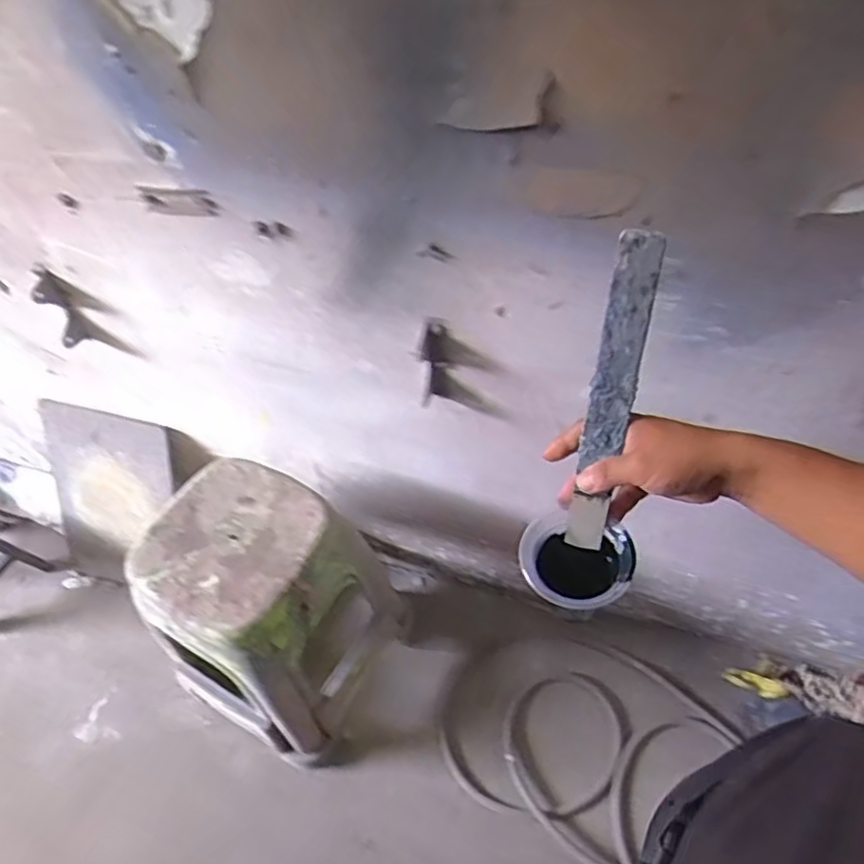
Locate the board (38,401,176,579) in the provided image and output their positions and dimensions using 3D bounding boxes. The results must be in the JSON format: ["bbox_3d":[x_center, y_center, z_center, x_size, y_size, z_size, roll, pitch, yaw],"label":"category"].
[{"bbox_3d":[-0.732,0.151,1.478,0.354,0.432,0.021,10,24,17],"label":"board"}]

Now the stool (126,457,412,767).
[{"bbox_3d":[-0.284,0.326,1.221,0.327,0.490,0.366,22,56,21],"label":"stool"}]

